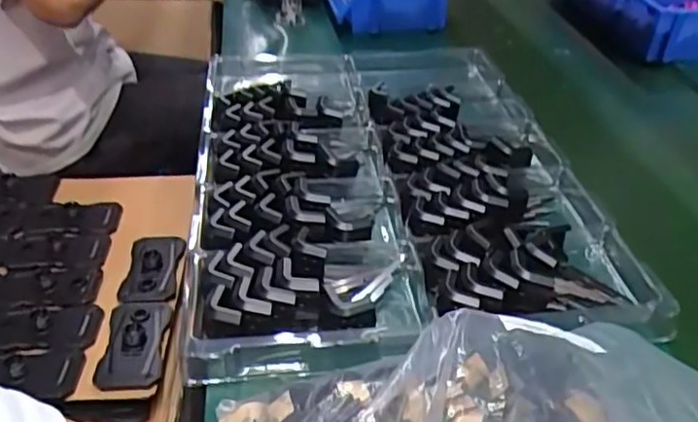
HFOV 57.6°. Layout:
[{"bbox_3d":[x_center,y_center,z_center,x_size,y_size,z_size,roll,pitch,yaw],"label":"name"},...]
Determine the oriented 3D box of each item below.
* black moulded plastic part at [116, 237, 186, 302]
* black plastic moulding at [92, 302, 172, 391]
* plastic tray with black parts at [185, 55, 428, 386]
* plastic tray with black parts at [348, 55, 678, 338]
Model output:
[{"bbox_3d":[-0.220,0.062,0.711,0.057,0.024,0.112,-1,37,-6],"label":"black moulded plastic part"},{"bbox_3d":[-0.208,0.129,0.621,0.059,0.020,0.108,0,37,-4],"label":"black plastic moulding"},{"bbox_3d":[-0.048,-0.016,0.591,0.176,0.054,0.405,-2,37,-7],"label":"plastic tray with black parts"},{"bbox_3d":[0.137,-0.029,0.624,0.199,0.061,0.398,-3,37,-9],"label":"plastic tray with black parts"}]

